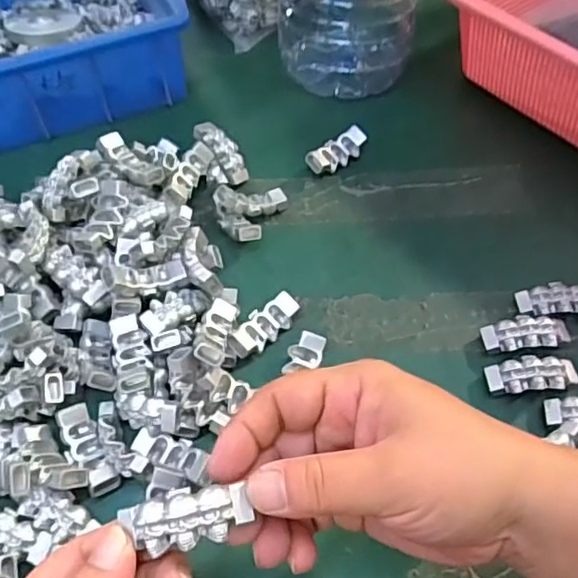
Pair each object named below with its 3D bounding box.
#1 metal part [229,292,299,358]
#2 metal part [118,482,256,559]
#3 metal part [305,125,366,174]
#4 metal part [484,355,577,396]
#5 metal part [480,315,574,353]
[{"bbox_3d":[-0.014,0.020,0.350,0.018,0.012,0.047,39,63,24],"label":"metal part"},{"bbox_3d":[-0.037,0.082,0.218,0.044,0.008,0.019,-10,57,-3],"label":"metal part"},{"bbox_3d":[0.033,-0.097,0.431,0.045,0.017,0.019,-34,62,-22],"label":"metal part"},{"bbox_3d":[0.131,0.047,0.332,0.048,0.015,0.019,-5,55,-4],"label":"metal part"},{"bbox_3d":[0.134,0.026,0.346,0.047,0.016,0.020,-3,55,-2],"label":"metal part"}]

